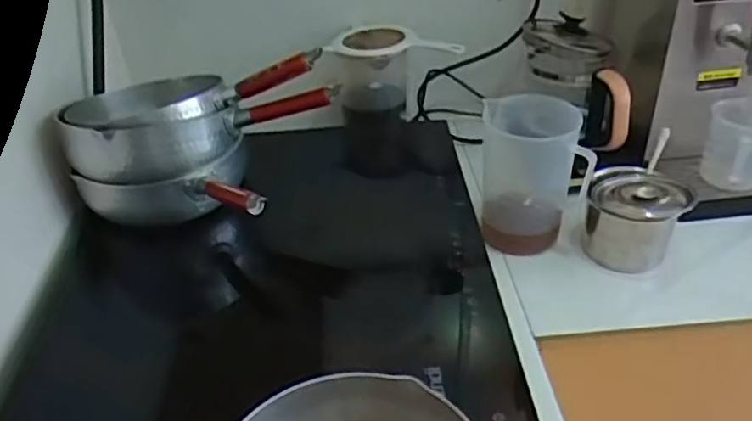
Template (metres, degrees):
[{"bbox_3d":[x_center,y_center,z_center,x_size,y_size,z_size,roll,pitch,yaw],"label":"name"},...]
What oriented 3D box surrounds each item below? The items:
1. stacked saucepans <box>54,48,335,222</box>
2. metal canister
[{"bbox_3d":[-0.264,-0.101,0.935,0.367,0.197,0.229,12,38,22],"label":"stacked saucepans"},{"bbox_3d":[0.380,0.013,0.975,0.131,0.118,0.132,8,37,17],"label":"metal canister"}]

